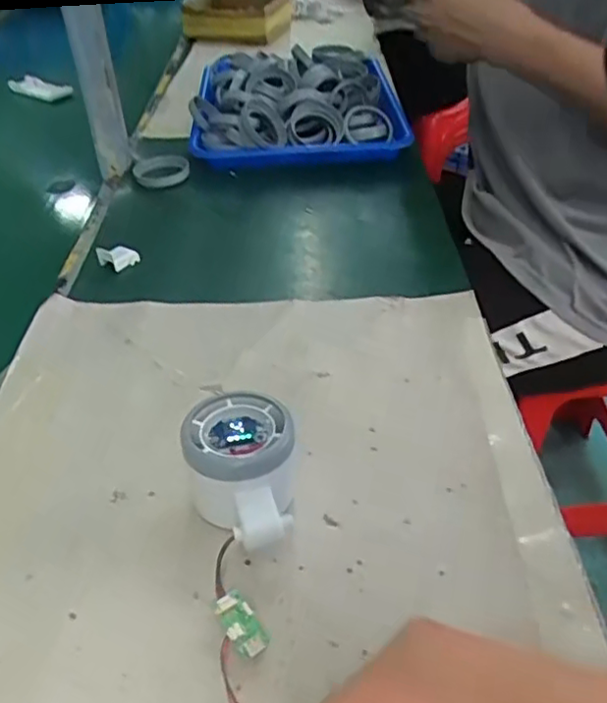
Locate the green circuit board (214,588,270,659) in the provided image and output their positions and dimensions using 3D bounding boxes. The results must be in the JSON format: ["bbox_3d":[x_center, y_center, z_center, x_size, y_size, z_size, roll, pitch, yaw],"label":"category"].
[{"bbox_3d":[-0.029,0.124,0.290,0.016,0.004,0.031,-26,56,-36],"label":"green circuit board"}]

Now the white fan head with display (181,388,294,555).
[{"bbox_3d":[-0.034,0.068,0.336,0.062,0.054,0.084,-2,39,1],"label":"white fan head with display"}]

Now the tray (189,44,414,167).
[{"bbox_3d":[-0.007,-0.332,0.803,0.255,0.068,0.341,-4,39,-1],"label":"tray"}]

